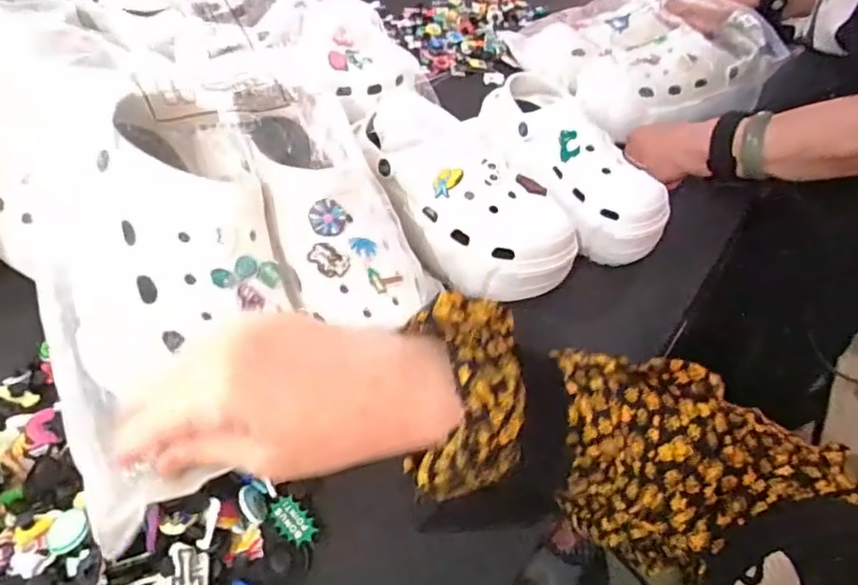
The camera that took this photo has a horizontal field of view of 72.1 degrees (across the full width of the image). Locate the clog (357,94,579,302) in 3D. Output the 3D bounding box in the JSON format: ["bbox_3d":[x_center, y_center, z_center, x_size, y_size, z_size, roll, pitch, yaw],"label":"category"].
[{"bbox_3d":[0.025,-0.090,0.539,0.219,0.093,0.091,36,52,27],"label":"clog"}]

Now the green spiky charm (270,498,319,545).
[{"bbox_3d":[-0.087,0.144,0.374,0.019,0.004,0.033,-38,71,-25],"label":"green spiky charm"}]

